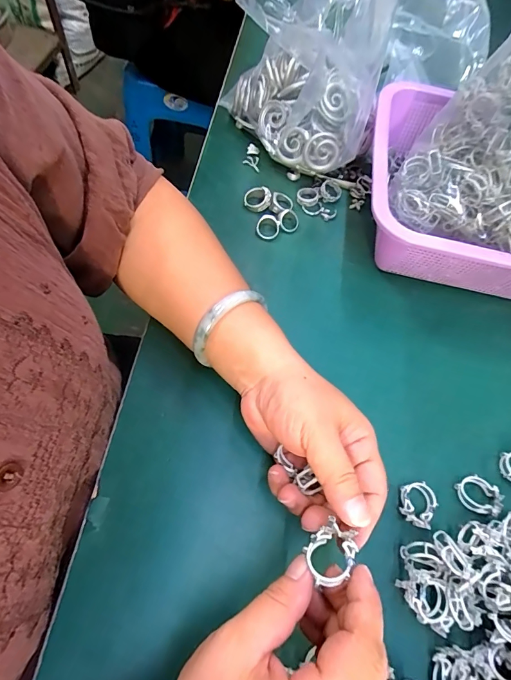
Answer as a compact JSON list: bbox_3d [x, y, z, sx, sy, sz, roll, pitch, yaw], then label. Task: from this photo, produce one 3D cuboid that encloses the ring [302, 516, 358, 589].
[{"bbox_3d":[0.040,0.114,0.204,0.023,0.010,0.032,37,68,17],"label":"ring"}]

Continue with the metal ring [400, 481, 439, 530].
[{"bbox_3d":[0.121,0.123,0.284,0.026,0.015,0.030,29,65,8],"label":"metal ring"}]

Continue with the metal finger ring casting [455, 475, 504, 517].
[{"bbox_3d":[0.171,0.120,0.292,0.031,0.011,0.025,31,65,9],"label":"metal finger ring casting"}]

